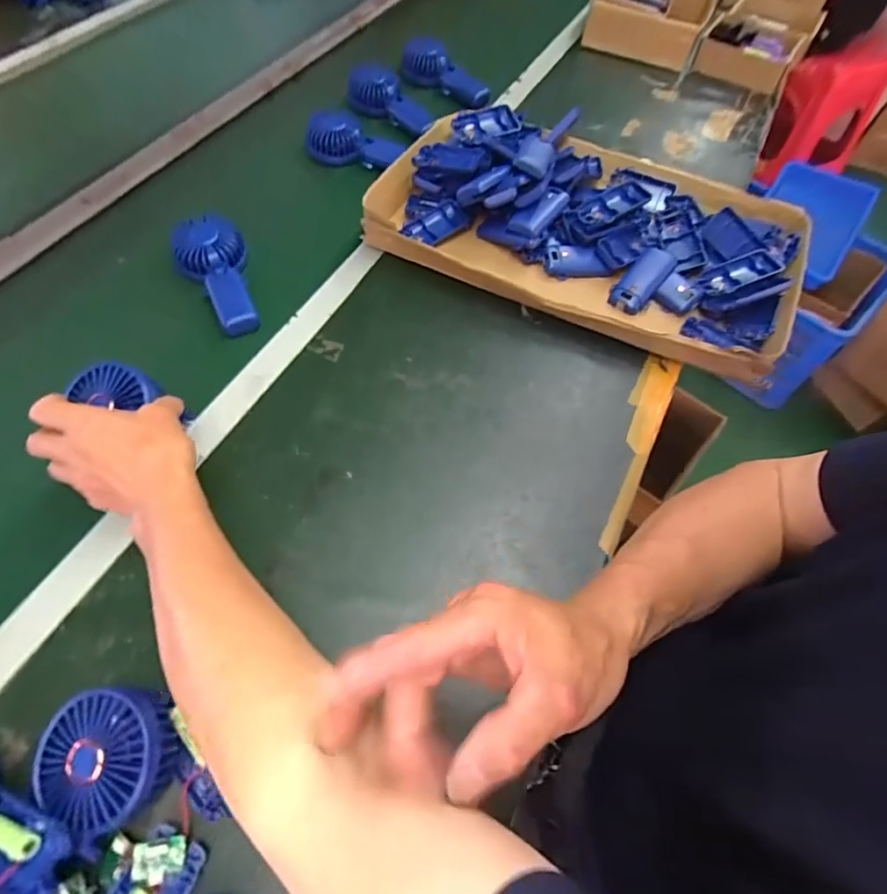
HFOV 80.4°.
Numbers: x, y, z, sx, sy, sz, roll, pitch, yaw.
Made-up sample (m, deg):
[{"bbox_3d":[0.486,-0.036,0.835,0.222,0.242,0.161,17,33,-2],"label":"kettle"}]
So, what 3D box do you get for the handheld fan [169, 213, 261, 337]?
[{"bbox_3d":[-0.283,-0.217,0.657,0.086,0.044,0.183,-21,62,-13],"label":"handheld fan"}]

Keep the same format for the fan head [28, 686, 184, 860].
[{"bbox_3d":[-0.231,0.218,0.369,0.086,0.053,0.089,0,59,-1],"label":"fan head"}]

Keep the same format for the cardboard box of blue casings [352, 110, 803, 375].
[{"bbox_3d":[0.186,-0.292,0.672,0.510,0.081,0.325,24,62,12],"label":"cardboard box of blue casings"}]

